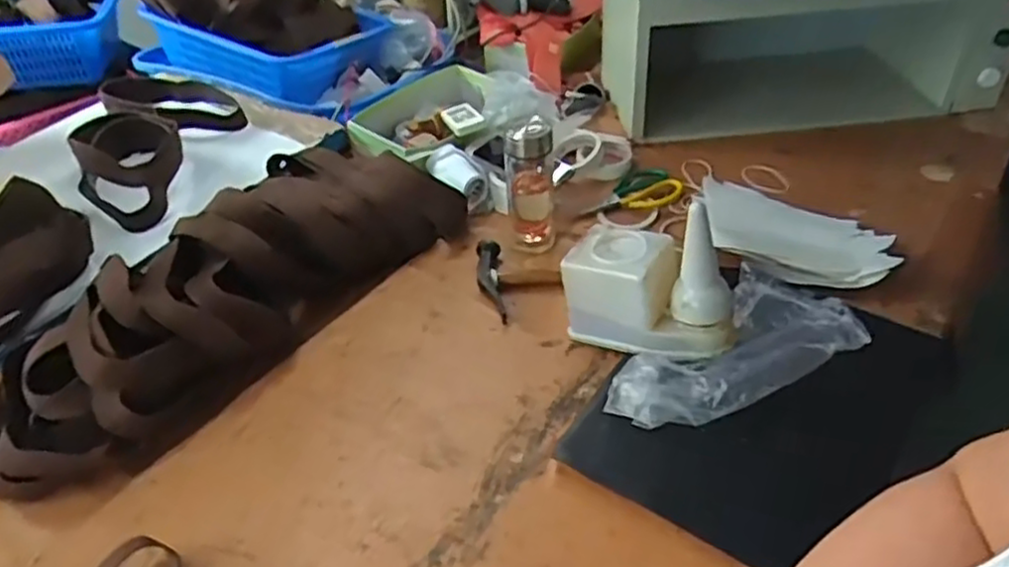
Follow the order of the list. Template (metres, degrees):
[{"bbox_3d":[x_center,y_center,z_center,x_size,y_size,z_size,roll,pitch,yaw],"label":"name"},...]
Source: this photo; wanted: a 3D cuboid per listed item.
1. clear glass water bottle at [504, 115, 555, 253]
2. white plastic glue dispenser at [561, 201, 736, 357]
[{"bbox_3d":[0.035,-0.150,1.046,0.068,0.199,0.072,0,41,4],"label":"clear glass water bottle"},{"bbox_3d":[0.181,0.002,0.897,0.211,0.178,0.097,23,47,27],"label":"white plastic glue dispenser"}]

